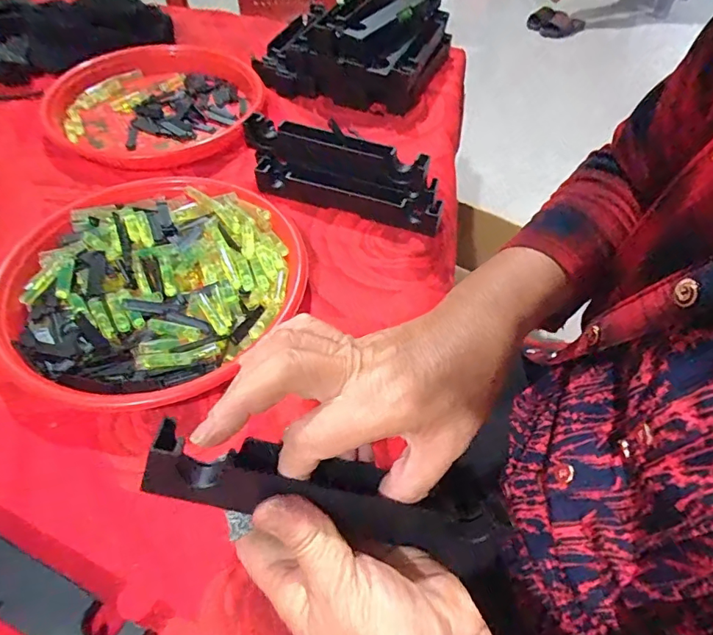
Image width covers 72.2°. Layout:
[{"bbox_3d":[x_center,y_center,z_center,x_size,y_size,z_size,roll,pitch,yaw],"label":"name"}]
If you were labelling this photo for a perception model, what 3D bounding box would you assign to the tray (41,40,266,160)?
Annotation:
[{"bbox_3d":[-0.232,-0.259,0.583,0.232,0.048,0.186,-35,61,-26],"label":"tray"}]

